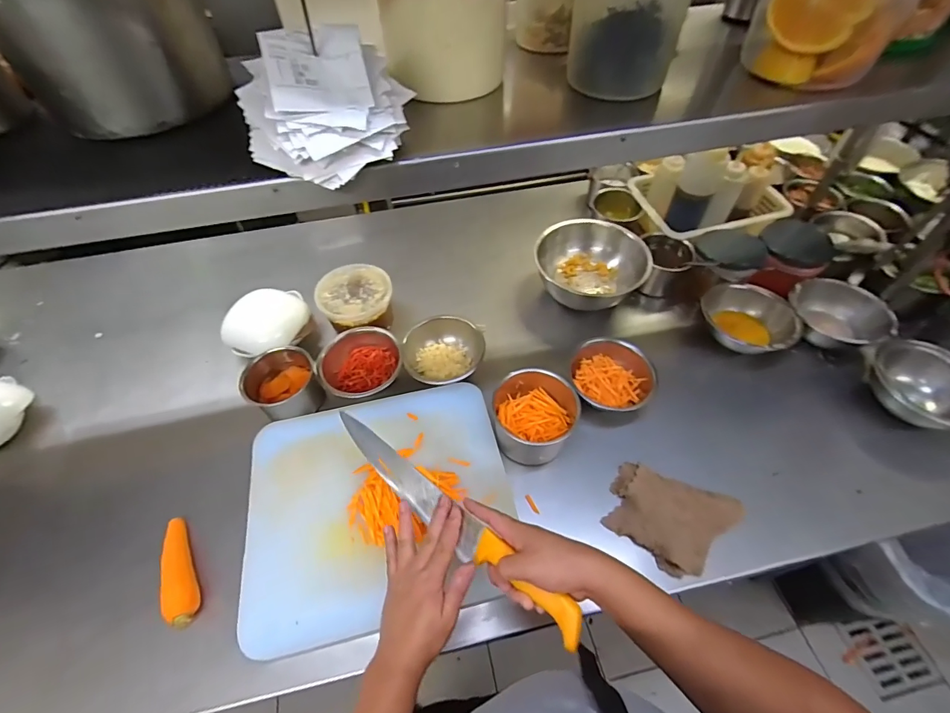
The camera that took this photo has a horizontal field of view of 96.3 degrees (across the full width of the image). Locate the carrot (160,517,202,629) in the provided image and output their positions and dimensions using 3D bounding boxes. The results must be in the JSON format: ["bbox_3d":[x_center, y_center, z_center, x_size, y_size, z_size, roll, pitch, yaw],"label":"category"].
[{"bbox_3d":[-0.425,0.298,0.610,0.036,0.035,0.162,-26,56,-16],"label":"carrot"}]

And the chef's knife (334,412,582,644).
[{"bbox_3d":[-0.045,0.189,0.526,0.401,0.026,0.039,32,60,30],"label":"chef's knife"}]

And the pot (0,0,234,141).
[{"bbox_3d":[-0.349,-0.321,0.419,0.167,0.131,0.152,-23,55,-14],"label":"pot"}]

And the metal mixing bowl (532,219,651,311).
[{"bbox_3d":[0.246,-0.194,0.906,0.195,0.105,0.195,-1,53,2],"label":"metal mixing bowl"}]

